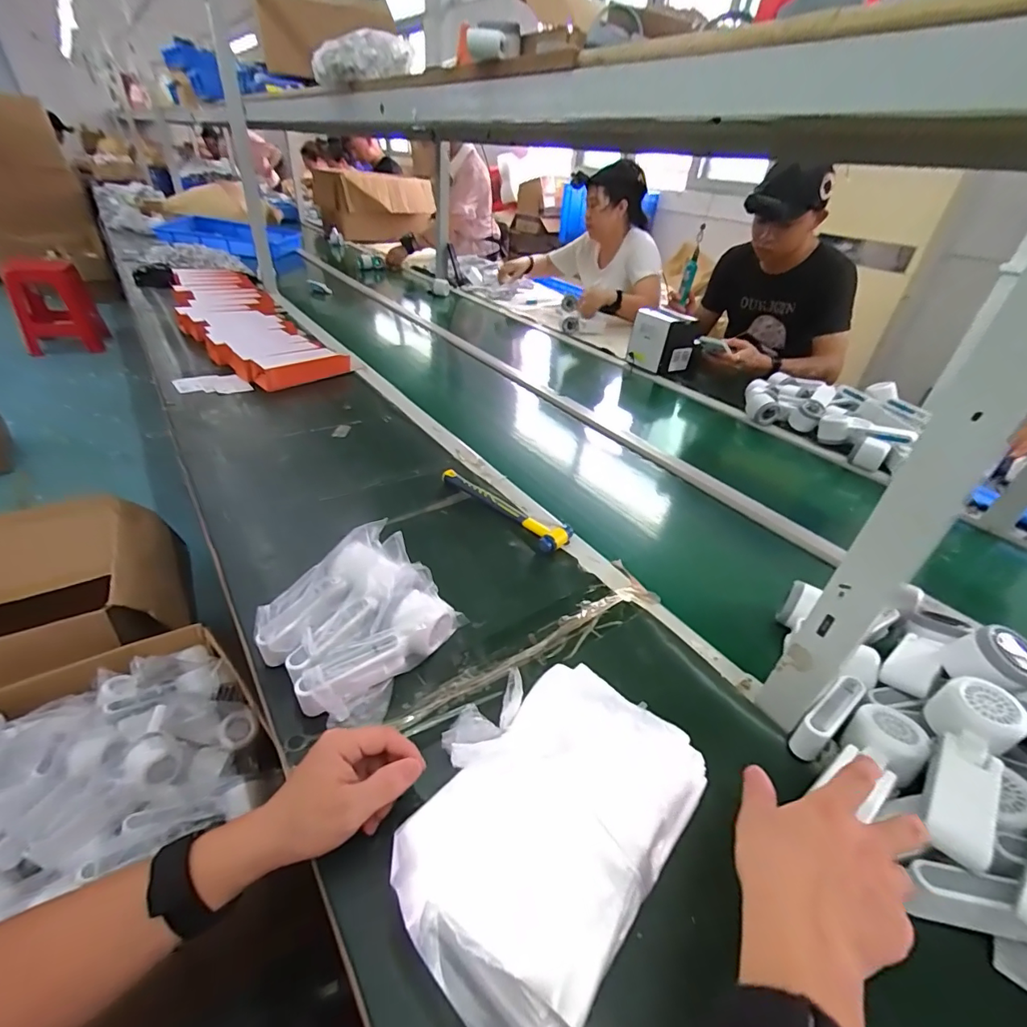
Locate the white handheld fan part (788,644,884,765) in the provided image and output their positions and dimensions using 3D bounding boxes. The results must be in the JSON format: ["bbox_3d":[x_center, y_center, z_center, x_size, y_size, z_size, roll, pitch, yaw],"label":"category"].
[{"bbox_3d":[0.323,0.187,0.477,0.146,0.039,0.028,-23,44,-33],"label":"white handheld fan part"}]

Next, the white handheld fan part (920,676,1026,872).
[{"bbox_3d":[0.375,0.201,0.392,0.054,0.046,0.153,28,42,29],"label":"white handheld fan part"}]

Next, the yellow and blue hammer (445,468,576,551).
[{"bbox_3d":[-0.016,-0.013,0.750,0.058,0.024,0.243,-26,45,-35],"label":"yellow and blue hammer"}]

